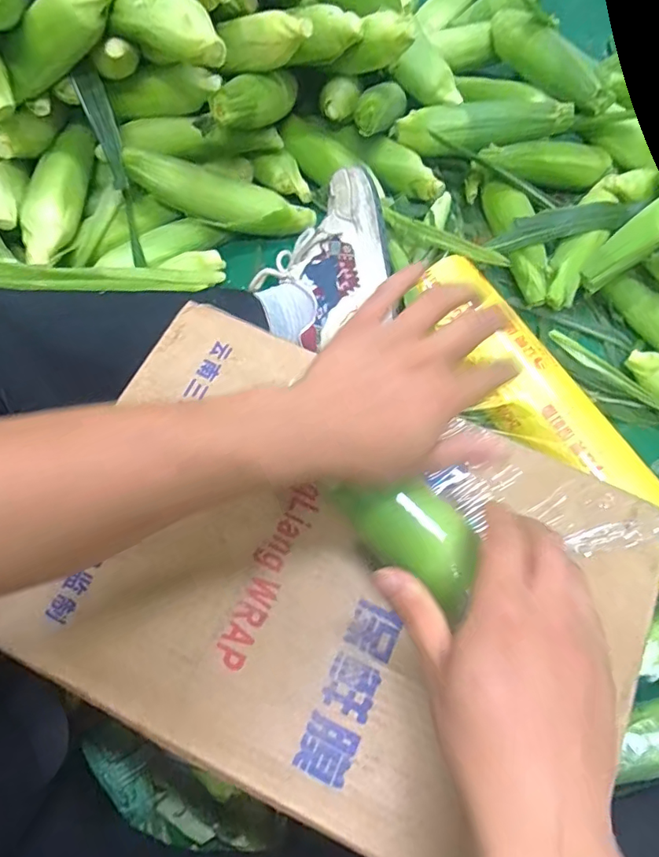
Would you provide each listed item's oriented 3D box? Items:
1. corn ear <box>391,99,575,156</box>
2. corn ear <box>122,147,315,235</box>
[{"bbox_3d":[0.205,-0.404,0.670,0.223,0.054,0.048,0,70,-2],"label":"corn ear"},{"bbox_3d":[-0.135,-0.292,0.641,0.241,0.059,0.048,8,68,-25],"label":"corn ear"}]

